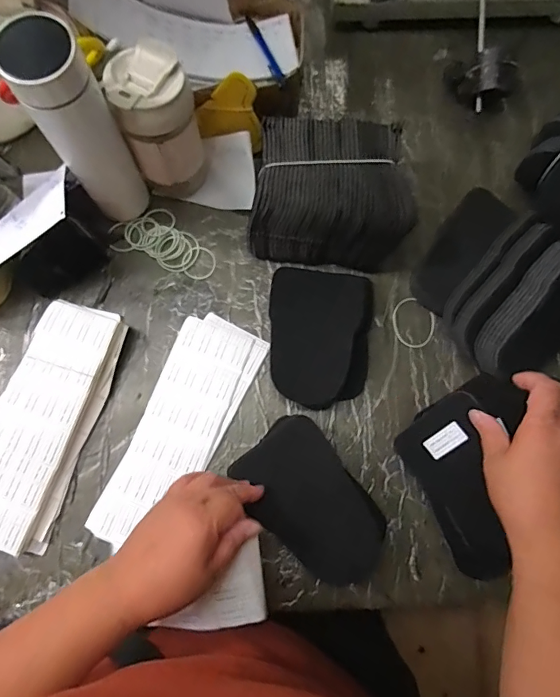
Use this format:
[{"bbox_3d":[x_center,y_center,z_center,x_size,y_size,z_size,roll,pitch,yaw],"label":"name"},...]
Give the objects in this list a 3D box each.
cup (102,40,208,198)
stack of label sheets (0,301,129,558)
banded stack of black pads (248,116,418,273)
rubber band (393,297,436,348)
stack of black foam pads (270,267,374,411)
[{"bbox_3d":[-0.127,-0.238,0.497,0.086,0.151,0.075,-26,79,-5],"label":"cup"},{"bbox_3d":[-0.266,0.075,0.490,0.119,0.024,0.256,17,78,4],"label":"stack of label sheets"},{"bbox_3d":[0.057,-0.178,0.508,0.160,0.098,0.140,6,78,1],"label":"banded stack of black pads"},{"bbox_3d":[0.155,-0.030,0.528,0.050,0.006,0.055,0,78,0],"label":"rubber band"},{"bbox_3d":[0.046,-0.007,0.499,0.115,0.041,0.147,1,78,0],"label":"stack of black foam pads"}]

